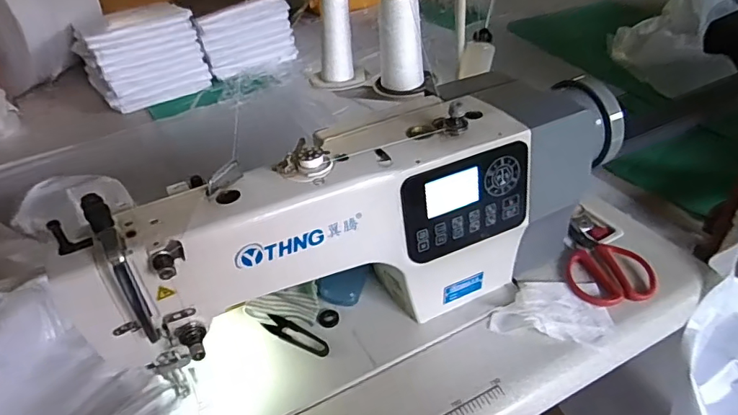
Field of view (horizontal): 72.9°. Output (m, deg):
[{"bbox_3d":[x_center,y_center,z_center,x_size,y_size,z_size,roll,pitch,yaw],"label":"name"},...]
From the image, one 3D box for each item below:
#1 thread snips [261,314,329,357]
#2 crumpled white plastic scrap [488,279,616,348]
[{"bbox_3d":[-0.087,0.153,0.600,0.094,0.005,0.024,17,43,26],"label":"thread snips"},{"bbox_3d":[0.219,0.118,0.604,0.133,0.015,0.093,3,39,10],"label":"crumpled white plastic scrap"}]

